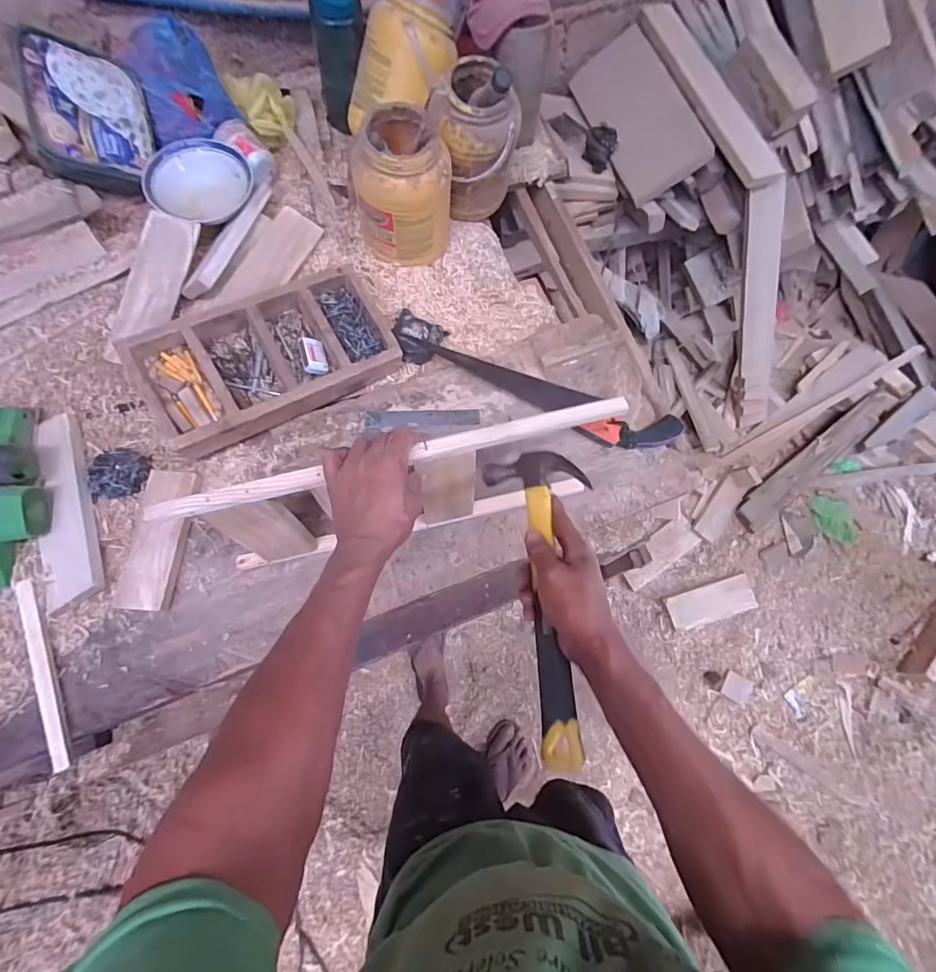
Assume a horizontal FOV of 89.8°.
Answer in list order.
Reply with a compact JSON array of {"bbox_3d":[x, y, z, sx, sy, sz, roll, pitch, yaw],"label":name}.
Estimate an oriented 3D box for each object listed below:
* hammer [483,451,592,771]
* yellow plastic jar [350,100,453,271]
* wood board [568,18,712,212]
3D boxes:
[{"bbox_3d":[0.083,0.113,0.505,0.109,0.053,0.329,-1,65,-2],"label":"hammer"},{"bbox_3d":[-0.111,-0.507,0.801,0.156,0.201,0.162,-3,69,-2],"label":"yellow plastic jar"},{"bbox_3d":[0.422,-0.920,1.167,0.029,0.190,0.417,-10,73,-52],"label":"wood board"}]

